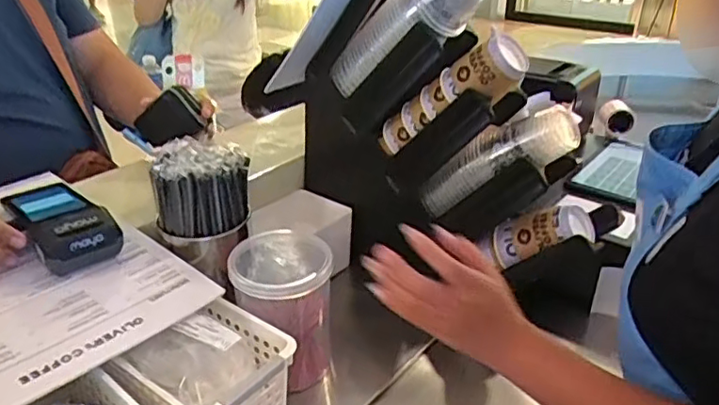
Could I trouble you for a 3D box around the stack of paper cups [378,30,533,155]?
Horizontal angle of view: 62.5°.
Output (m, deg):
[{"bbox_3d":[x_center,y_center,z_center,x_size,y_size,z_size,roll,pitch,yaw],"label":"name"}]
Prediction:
[{"bbox_3d":[0.125,-0.144,0.824,0.083,0.071,0.235,-29,-2,-43],"label":"stack of paper cups"}]

